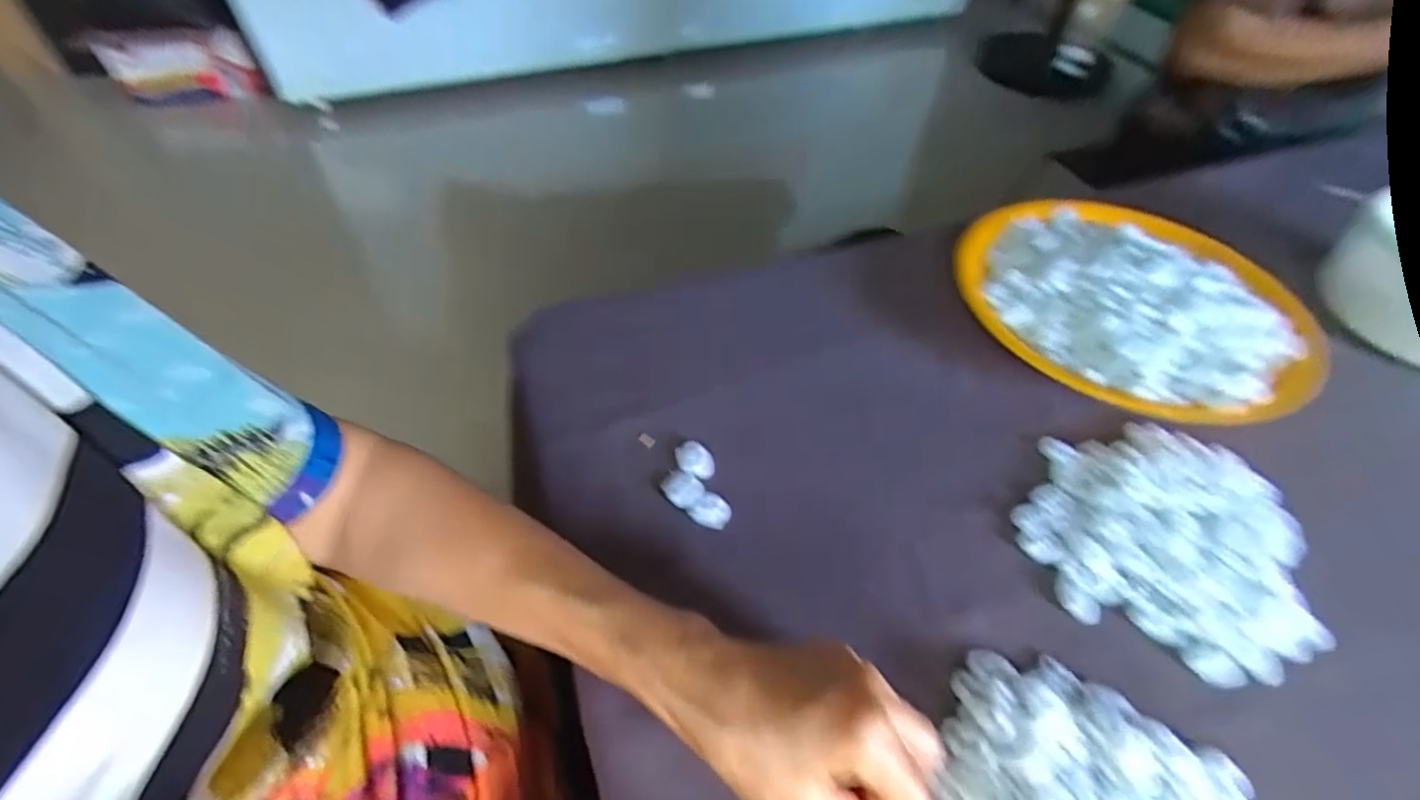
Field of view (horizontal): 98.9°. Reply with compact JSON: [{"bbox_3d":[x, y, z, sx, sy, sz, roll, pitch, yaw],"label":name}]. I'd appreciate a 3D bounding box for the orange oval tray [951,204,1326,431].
[{"bbox_3d":[0.324,-0.082,0.474,0.245,0.044,0.242,23,53,17],"label":"orange oval tray"}]

